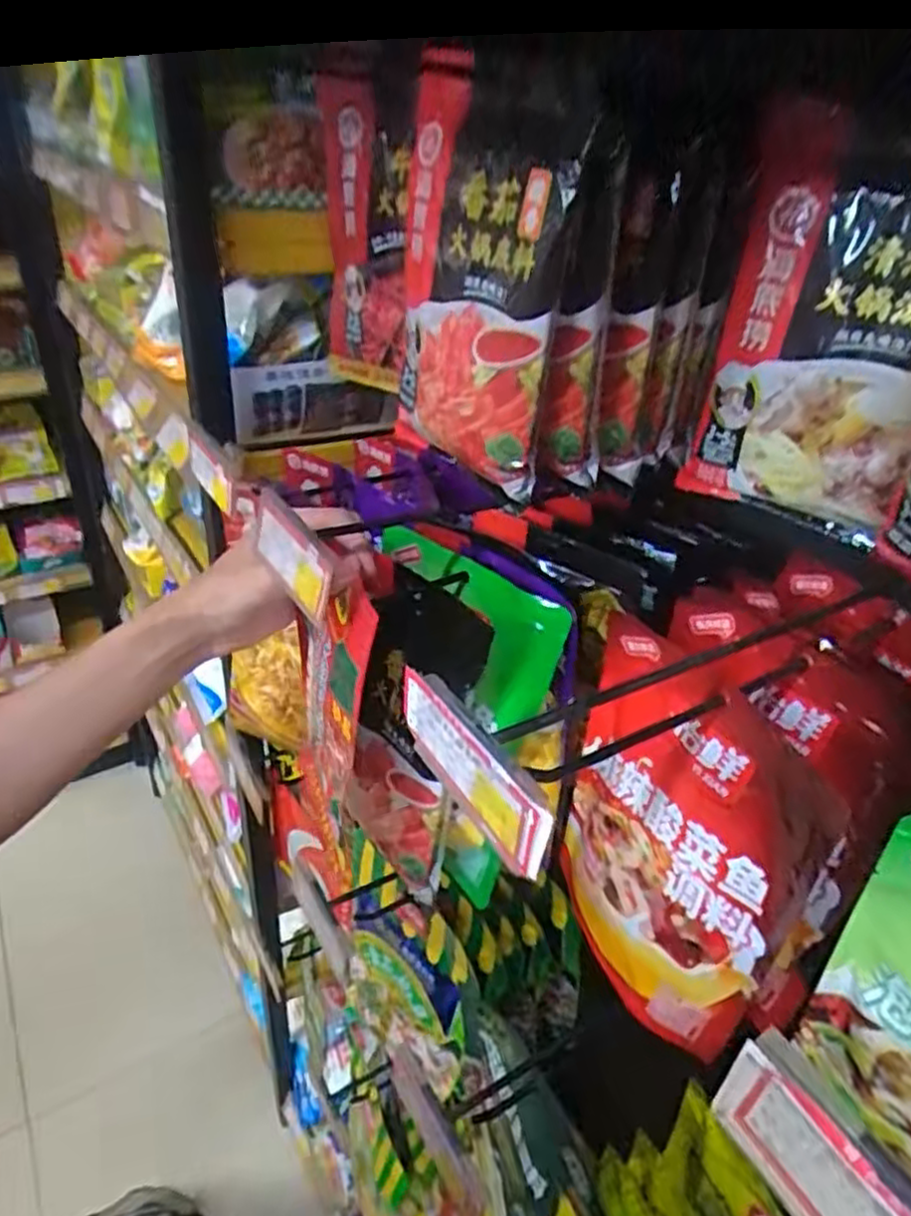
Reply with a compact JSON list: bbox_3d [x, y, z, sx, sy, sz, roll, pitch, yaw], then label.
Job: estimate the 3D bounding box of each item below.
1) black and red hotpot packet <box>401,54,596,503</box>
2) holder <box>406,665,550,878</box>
[{"bbox_3d":[0.009,-0.204,0.457,0.025,0.226,0.146,-13,37,-37],"label":"black and red hotpot packet"},{"bbox_3d":[0.007,0.067,0.301,0.010,0.047,0.094,-17,39,-29],"label":"holder"}]

